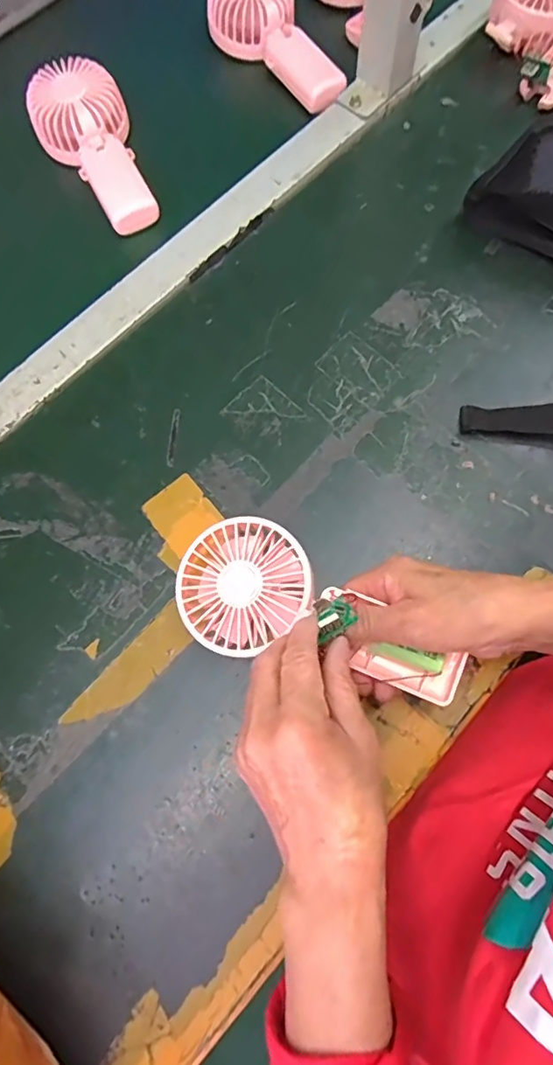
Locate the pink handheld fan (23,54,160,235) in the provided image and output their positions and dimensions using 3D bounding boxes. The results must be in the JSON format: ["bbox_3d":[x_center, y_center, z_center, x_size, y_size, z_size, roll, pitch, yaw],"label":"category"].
[{"bbox_3d":[-0.158,-0.358,0.468,0.082,0.041,0.166,-35,75,-8],"label":"pink handheld fan"}]

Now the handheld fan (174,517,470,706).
[{"bbox_3d":[0.024,0.055,0.316,0.184,0.028,0.081,26,76,6],"label":"handheld fan"}]

